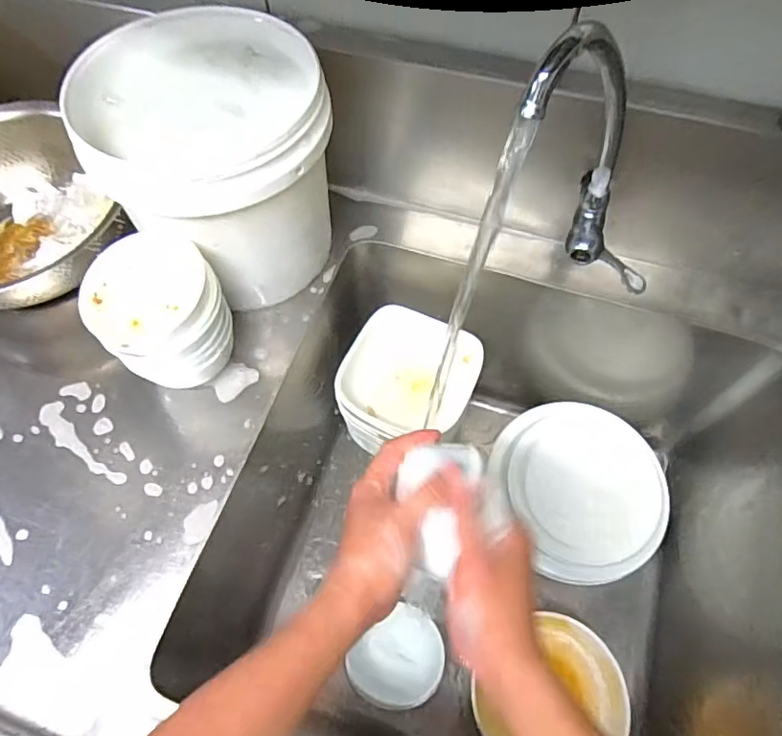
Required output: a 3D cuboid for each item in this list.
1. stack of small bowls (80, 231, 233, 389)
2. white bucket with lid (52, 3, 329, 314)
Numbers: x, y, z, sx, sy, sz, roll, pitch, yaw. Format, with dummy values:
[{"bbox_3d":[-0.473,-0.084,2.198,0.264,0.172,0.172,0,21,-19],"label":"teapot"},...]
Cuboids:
[{"bbox_3d":[-0.207,-0.045,0.519,0.102,0.131,0.112,-41,70,-18],"label":"stack of small bowls"},{"bbox_3d":[-0.173,-0.190,0.555,0.195,0.188,0.209,0,64,0],"label":"white bucket with lid"}]

